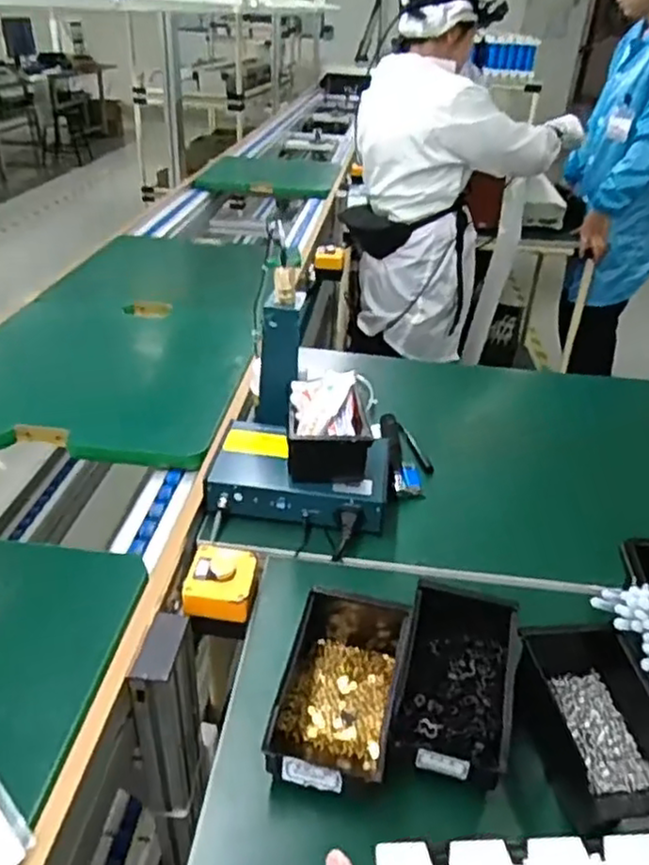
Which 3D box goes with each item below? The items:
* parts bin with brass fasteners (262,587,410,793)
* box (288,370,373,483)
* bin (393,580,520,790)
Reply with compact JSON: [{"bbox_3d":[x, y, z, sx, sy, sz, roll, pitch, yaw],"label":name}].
[{"bbox_3d":[0.017,0.233,0.644,0.105,0.074,0.202,9,33,11],"label":"parts bin with brass fasteners"},{"bbox_3d":[0.004,-0.007,0.897,0.103,0.077,0.157,1,32,-2],"label":"box"},{"bbox_3d":[0.126,0.231,0.645,0.102,0.061,0.180,9,33,11],"label":"bin"}]

